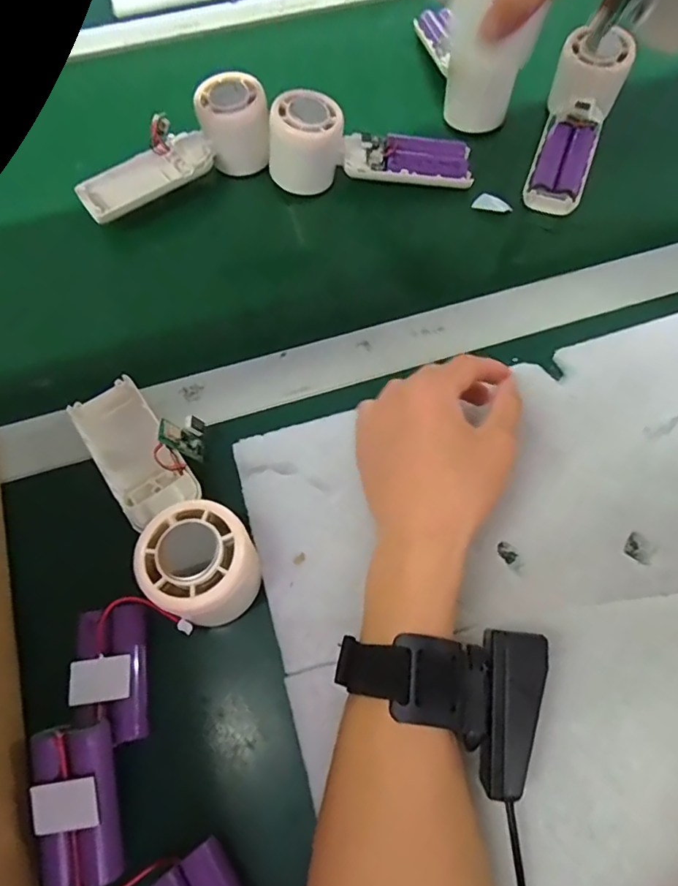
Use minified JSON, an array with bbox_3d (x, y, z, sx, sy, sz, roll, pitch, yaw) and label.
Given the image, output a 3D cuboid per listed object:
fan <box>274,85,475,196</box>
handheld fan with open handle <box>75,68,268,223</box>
[{"bbox_3d":[0.026,-0.237,0.427,0.158,0.058,0.047,5,65,3],"label":"fan"},{"bbox_3d":[-0.131,-0.236,0.442,0.162,0.053,0.058,-30,66,0],"label":"handheld fan with open handle"}]

